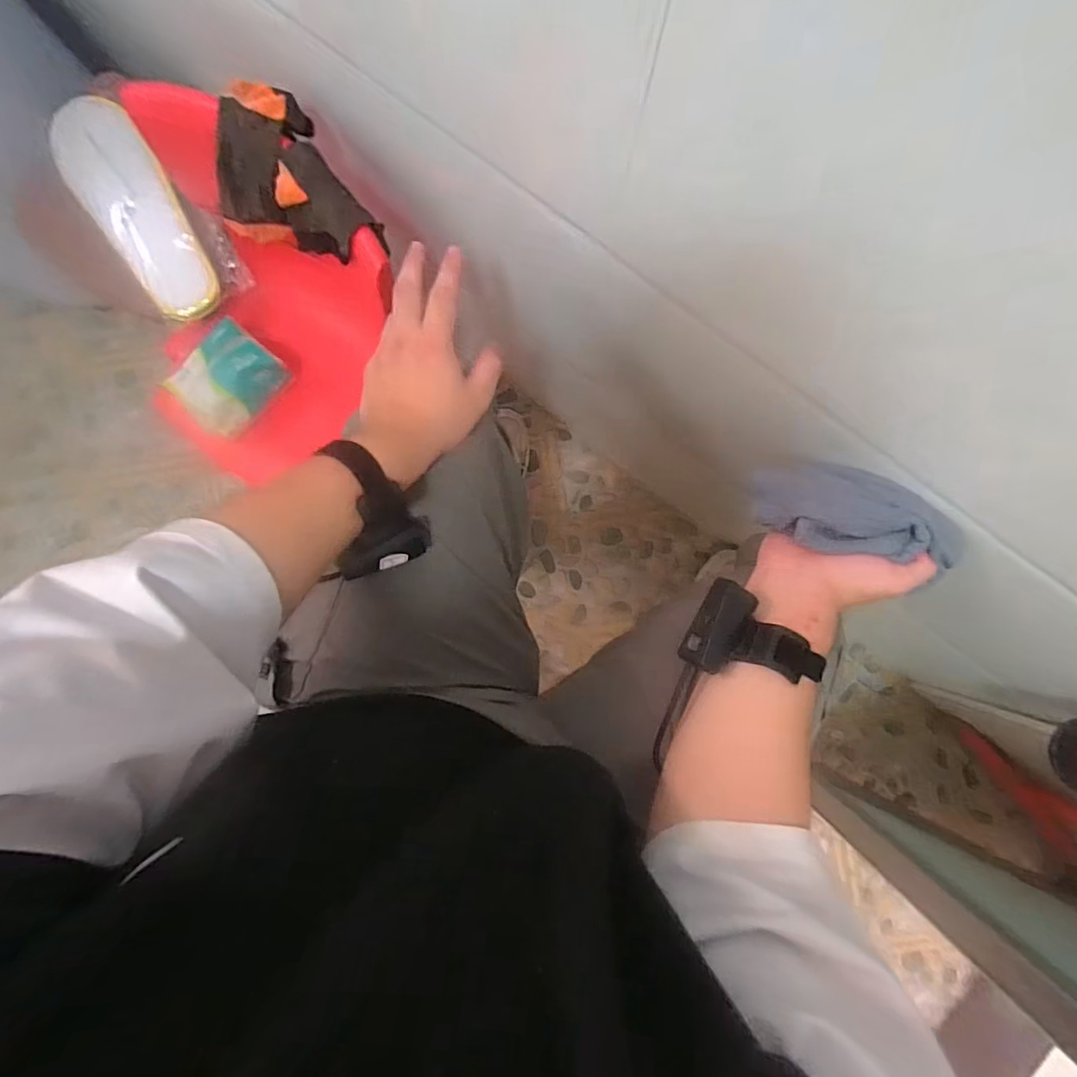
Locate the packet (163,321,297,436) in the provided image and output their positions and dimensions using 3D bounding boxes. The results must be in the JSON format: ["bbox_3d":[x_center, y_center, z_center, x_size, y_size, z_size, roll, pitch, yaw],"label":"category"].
[{"bbox_3d":[-0.378,-0.192,0.660,0.085,0.069,0.121,37,89,0],"label":"packet"}]

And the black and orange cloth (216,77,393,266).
[{"bbox_3d":[-0.226,-0.309,0.500,0.112,0.078,0.153,-40,90,-1],"label":"black and orange cloth"}]

